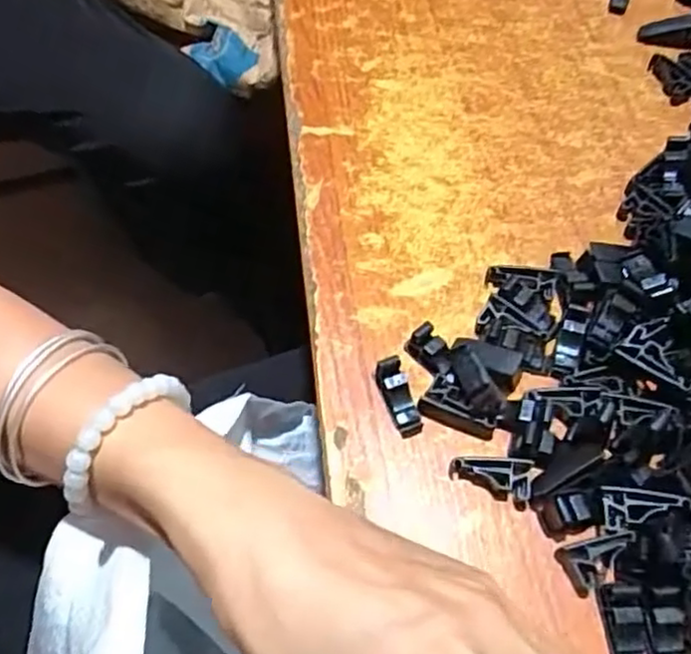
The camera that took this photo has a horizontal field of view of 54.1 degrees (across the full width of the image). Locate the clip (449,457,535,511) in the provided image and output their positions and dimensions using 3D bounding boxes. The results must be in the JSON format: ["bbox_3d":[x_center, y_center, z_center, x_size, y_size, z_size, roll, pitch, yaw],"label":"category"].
[{"bbox_3d":[0.055,0.058,0.254,0.031,0.011,0.015,3,61,3],"label":"clip"}]

